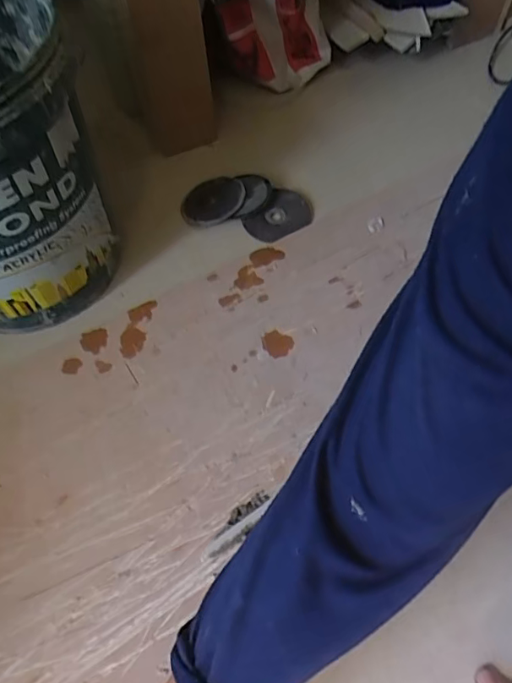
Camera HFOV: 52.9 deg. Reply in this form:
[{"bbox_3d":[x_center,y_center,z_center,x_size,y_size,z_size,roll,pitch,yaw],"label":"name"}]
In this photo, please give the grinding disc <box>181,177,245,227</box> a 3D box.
[{"bbox_3d":[-0.067,-0.220,0.795,0.097,0.011,0.091,-5,61,10],"label":"grinding disc"}]

